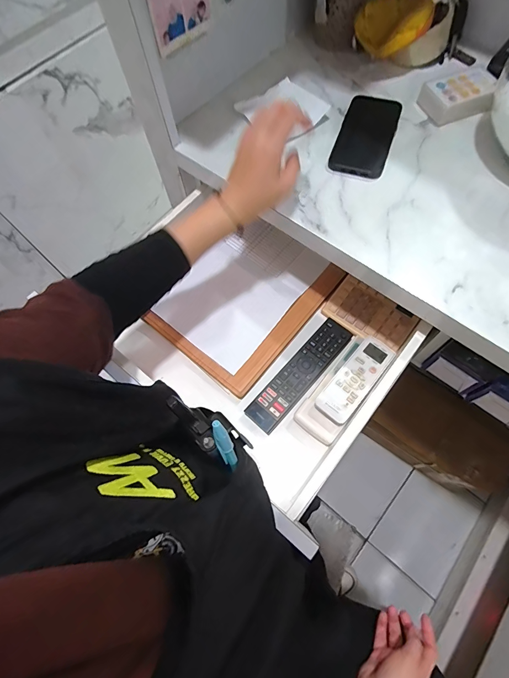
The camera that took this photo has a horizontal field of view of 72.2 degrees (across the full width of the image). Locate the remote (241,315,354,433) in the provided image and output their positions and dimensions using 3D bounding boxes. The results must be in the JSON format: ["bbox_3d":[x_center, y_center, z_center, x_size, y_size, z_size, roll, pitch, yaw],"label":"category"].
[{"bbox_3d":[0.068,0.050,0.512,0.047,0.016,0.194,39,74,17],"label":"remote"}]

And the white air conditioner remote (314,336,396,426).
[{"bbox_3d":[0.140,0.053,0.476,0.046,0.014,0.134,38,74,17],"label":"white air conditioner remote"}]

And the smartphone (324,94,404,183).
[{"bbox_3d":[0.156,-0.288,0.489,0.073,0.014,0.152,18,69,11],"label":"smartphone"}]

